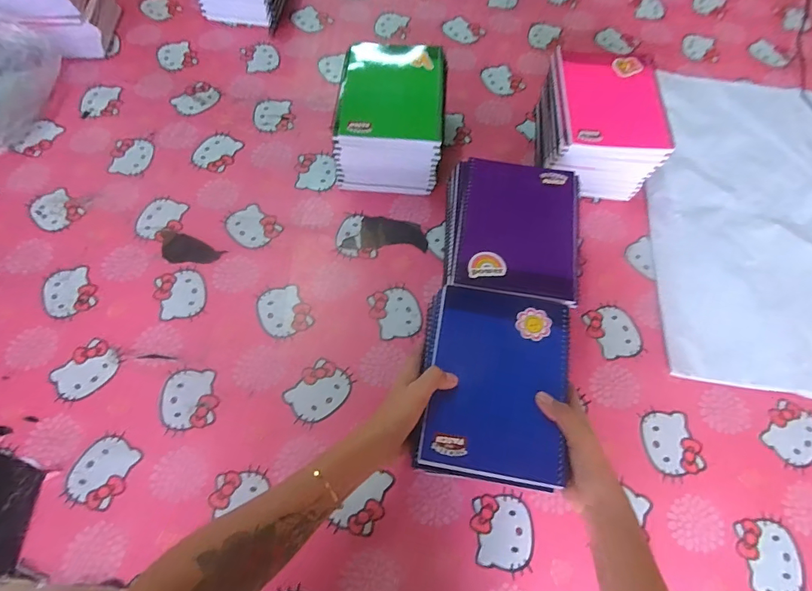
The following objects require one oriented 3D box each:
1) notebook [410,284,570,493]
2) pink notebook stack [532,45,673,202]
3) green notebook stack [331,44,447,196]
[{"bbox_3d":[0.097,0.092,0.452,0.156,0.014,0.204,9,66,2],"label":"notebook"},{"bbox_3d":[0.304,-0.271,0.675,0.156,0.123,0.205,4,66,1],"label":"pink notebook stack"},{"bbox_3d":[-0.020,-0.278,0.666,0.154,0.134,0.183,7,66,2],"label":"green notebook stack"}]

